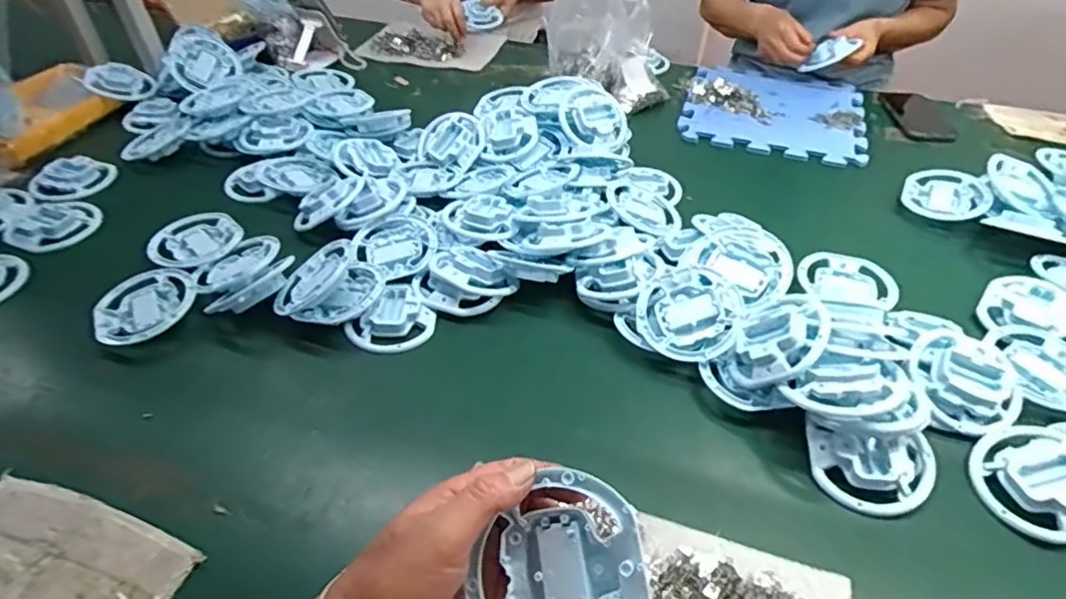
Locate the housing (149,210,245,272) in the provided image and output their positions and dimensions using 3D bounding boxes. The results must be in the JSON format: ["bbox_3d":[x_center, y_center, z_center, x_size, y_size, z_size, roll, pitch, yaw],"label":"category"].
[{"bbox_3d":[-0.412,-0.072,0.744,0.110,0.017,0.100,1,43,-1],"label":"housing"}]

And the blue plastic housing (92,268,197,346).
[{"bbox_3d":[-0.416,0.005,0.654,0.099,0.023,0.092,-24,49,-24],"label":"blue plastic housing"}]

